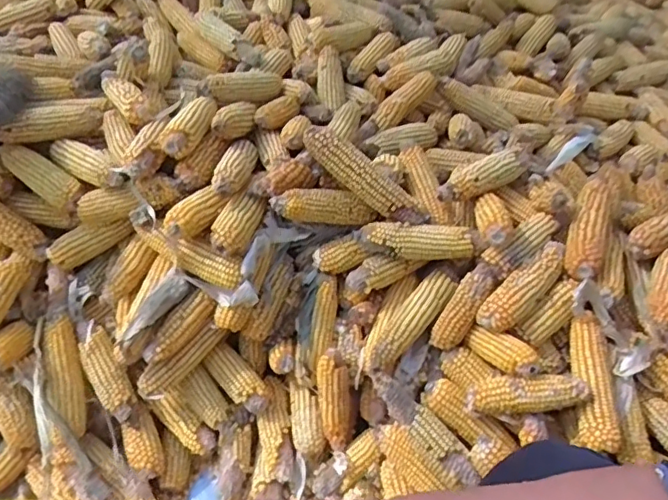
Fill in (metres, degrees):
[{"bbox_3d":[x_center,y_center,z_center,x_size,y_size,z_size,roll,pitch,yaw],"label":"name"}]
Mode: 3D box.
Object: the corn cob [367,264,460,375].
[{"bbox_3d":[0.114,0.098,0.812,0.050,0.045,0.198,32,69,27],"label":"corn cob"}]

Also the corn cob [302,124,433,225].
[{"bbox_3d":[0.045,-0.102,0.802,0.209,0.050,0.044,37,44,-5],"label":"corn cob"}]

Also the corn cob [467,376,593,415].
[{"bbox_3d":[0.243,0.181,0.722,0.152,0.043,0.038,-10,37,19],"label":"corn cob"}]

